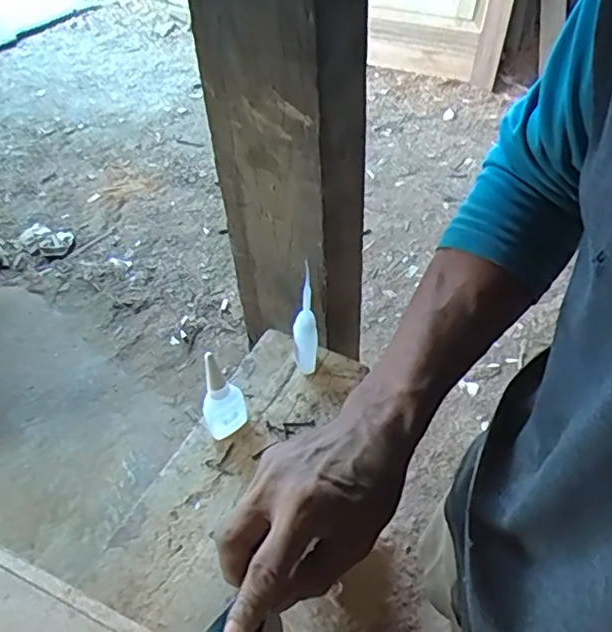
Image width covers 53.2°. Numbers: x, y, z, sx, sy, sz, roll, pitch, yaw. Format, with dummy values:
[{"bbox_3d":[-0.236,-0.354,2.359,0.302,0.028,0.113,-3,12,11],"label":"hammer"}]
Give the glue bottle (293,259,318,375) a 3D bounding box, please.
[{"bbox_3d":[-0.003,0.001,0.505,0.020,0.119,0.022,-9,46,-4],"label":"glue bottle"}]

